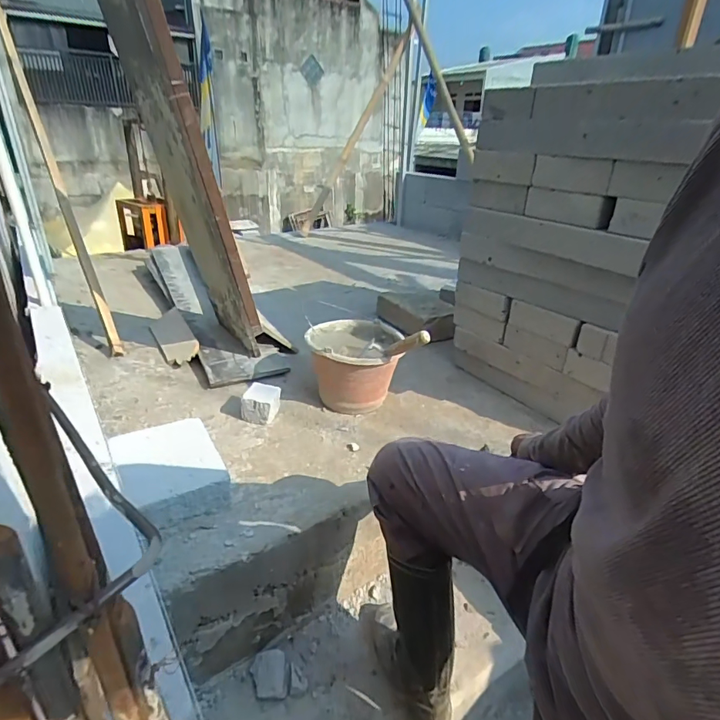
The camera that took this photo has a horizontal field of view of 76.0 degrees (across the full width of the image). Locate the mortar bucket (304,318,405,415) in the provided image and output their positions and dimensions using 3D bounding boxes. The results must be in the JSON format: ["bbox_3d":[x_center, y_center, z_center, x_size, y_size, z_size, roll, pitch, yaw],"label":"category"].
[{"bbox_3d":[-0.018,0.024,1.324,0.262,0.202,0.254,1,27,-1],"label":"mortar bucket"}]

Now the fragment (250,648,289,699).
[{"bbox_3d":[-0.175,0.615,0.902,0.072,0.034,0.076,1,27,-1],"label":"fragment"}]

